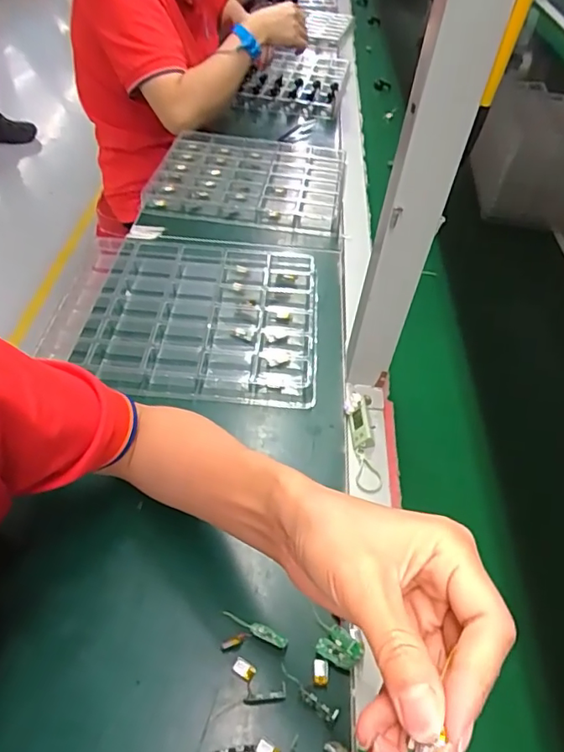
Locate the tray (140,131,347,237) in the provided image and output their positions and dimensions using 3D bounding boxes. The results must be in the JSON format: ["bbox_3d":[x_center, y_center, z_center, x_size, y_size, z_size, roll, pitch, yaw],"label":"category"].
[{"bbox_3d":[-0.049,-0.323,0.840,0.290,0.026,0.240,8,48,3],"label":"tray"}]

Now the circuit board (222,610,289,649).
[{"bbox_3d":[-0.021,0.191,0.393,0.053,0.005,0.010,20,50,13],"label":"circuit board"}]

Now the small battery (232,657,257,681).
[{"bbox_3d":[-0.027,0.211,0.374,0.016,0.004,0.010,28,52,19],"label":"small battery"}]

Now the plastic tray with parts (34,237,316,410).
[{"bbox_3d":[-0.109,-0.078,0.620,0.297,0.022,0.249,5,48,0],"label":"plastic tray with parts"}]

